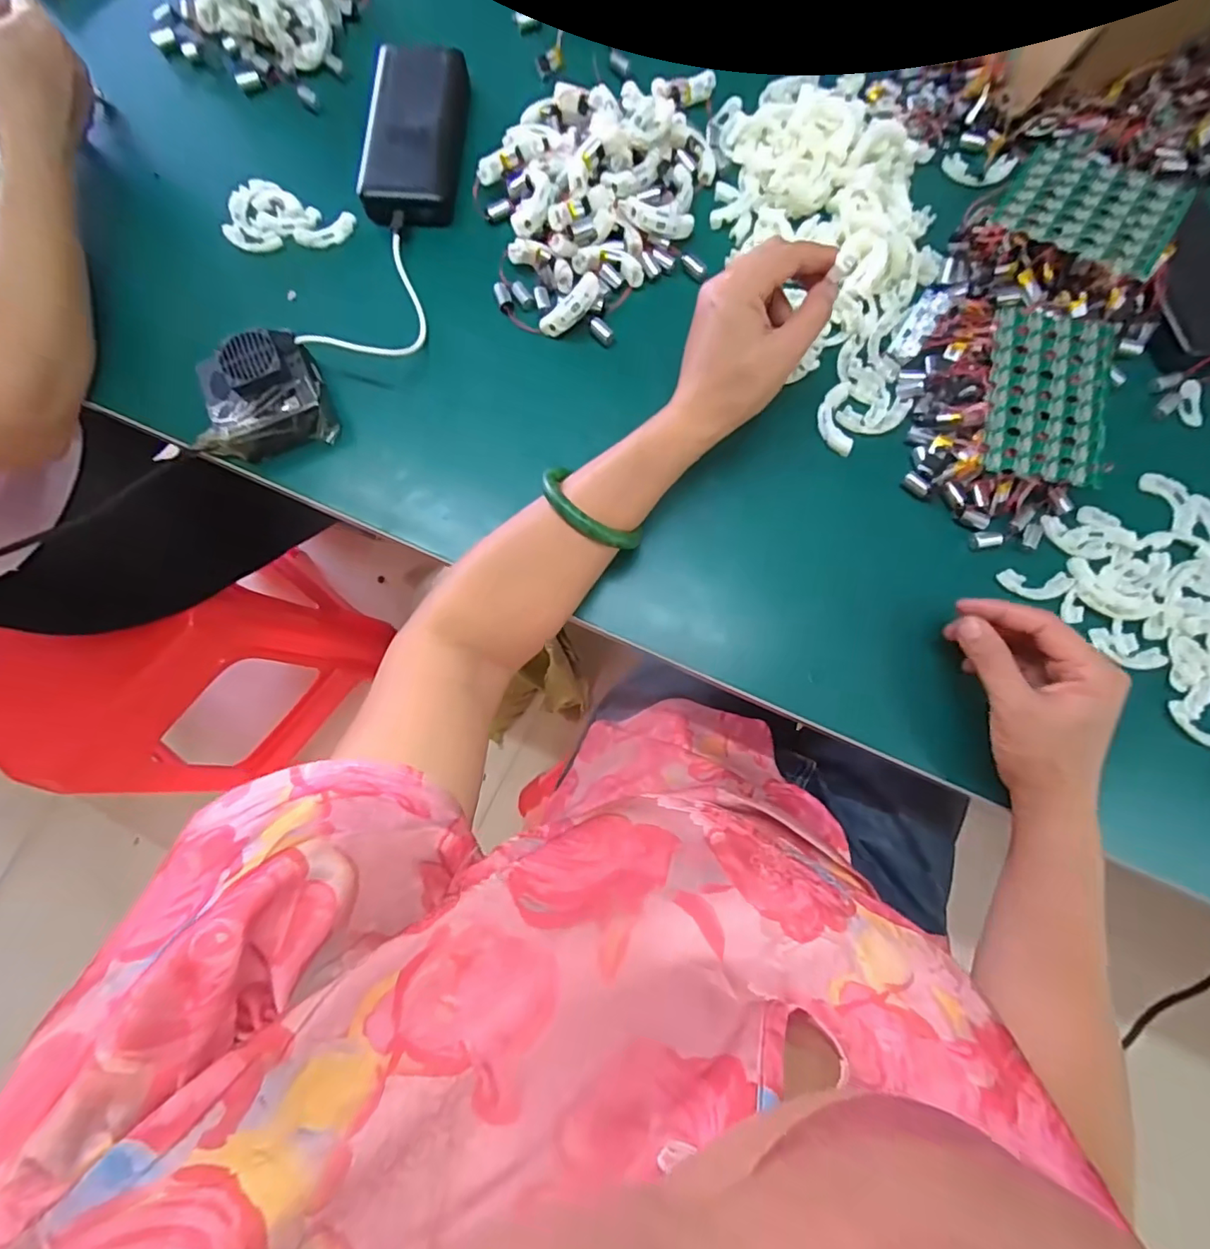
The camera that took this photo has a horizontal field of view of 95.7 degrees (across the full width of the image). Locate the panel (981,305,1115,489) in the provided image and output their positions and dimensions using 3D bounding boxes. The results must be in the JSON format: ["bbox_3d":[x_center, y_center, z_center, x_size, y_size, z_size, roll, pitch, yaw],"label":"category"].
[{"bbox_3d":[0.309,-0.159,0.381,0.083,0.006,0.119,10,84,-2],"label":"panel"}]

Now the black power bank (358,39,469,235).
[{"bbox_3d":[-0.160,-0.412,0.457,0.073,0.023,0.168,3,79,1],"label":"black power bank"}]

